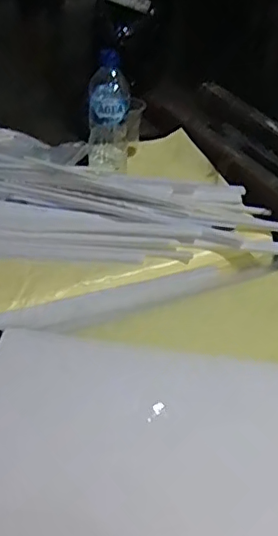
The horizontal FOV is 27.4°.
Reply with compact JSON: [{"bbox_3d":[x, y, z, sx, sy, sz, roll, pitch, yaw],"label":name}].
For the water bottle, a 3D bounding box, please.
[{"bbox_3d":[-0.050,-0.245,0.942,0.062,0.198,0.064,-1,39,-5],"label":"water bottle"}]

